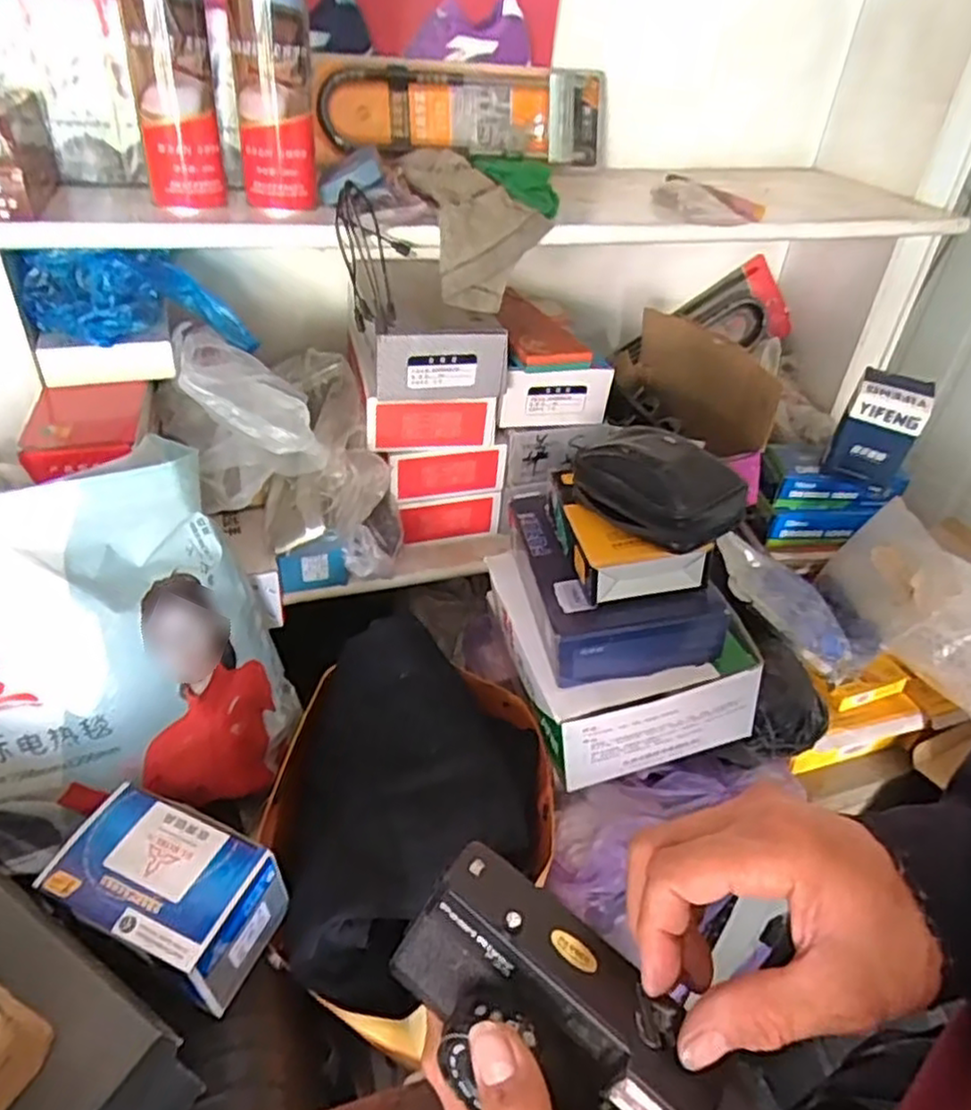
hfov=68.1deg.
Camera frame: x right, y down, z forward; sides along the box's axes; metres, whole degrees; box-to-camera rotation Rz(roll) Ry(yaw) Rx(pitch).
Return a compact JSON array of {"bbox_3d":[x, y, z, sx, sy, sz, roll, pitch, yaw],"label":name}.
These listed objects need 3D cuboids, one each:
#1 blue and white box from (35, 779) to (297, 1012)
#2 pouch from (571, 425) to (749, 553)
[{"bbox_3d":[-0.230,0.247,0.526,0.146,0.075,0.093,19,38,17],"label":"blue and white box"},{"bbox_3d":[0.149,-0.062,0.618,0.075,0.067,0.141,-21,45,-32],"label":"pouch"}]

